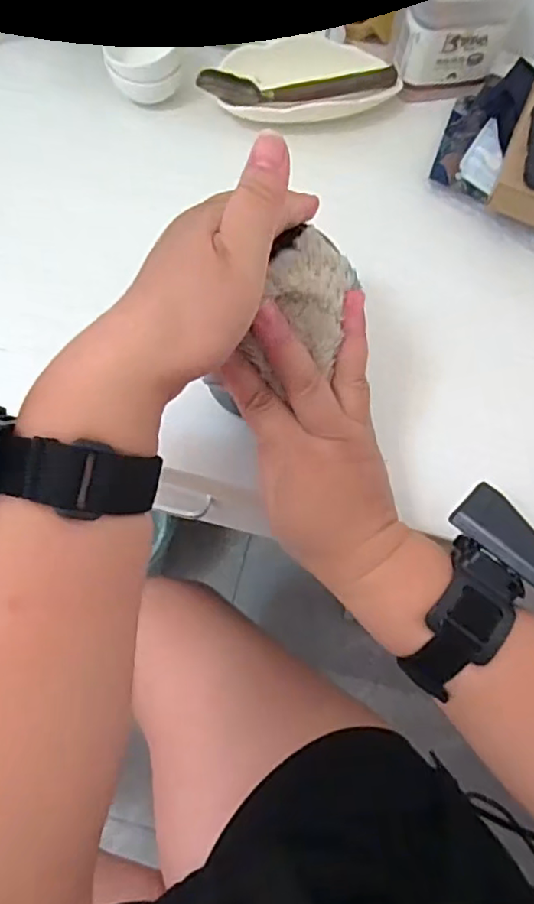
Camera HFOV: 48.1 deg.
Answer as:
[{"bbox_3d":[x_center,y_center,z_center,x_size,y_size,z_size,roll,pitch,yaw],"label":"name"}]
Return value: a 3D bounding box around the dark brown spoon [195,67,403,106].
[{"bbox_3d":[0.026,-0.291,0.476,0.158,0.025,0.023,-9,69,-6],"label":"dark brown spoon"}]

